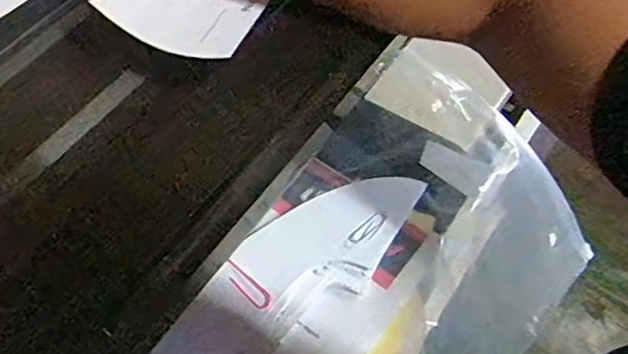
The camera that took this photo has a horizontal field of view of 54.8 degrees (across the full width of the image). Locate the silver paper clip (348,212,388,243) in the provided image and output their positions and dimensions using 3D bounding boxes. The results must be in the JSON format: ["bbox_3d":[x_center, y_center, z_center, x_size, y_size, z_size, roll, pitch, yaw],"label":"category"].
[{"bbox_3d":[0.036,0.032,0.389,0.031,0.004,0.010,-39,67,-23],"label":"silver paper clip"}]

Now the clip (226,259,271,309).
[{"bbox_3d":[-0.041,0.065,0.369,0.039,0.004,0.012,41,64,20],"label":"clip"}]

